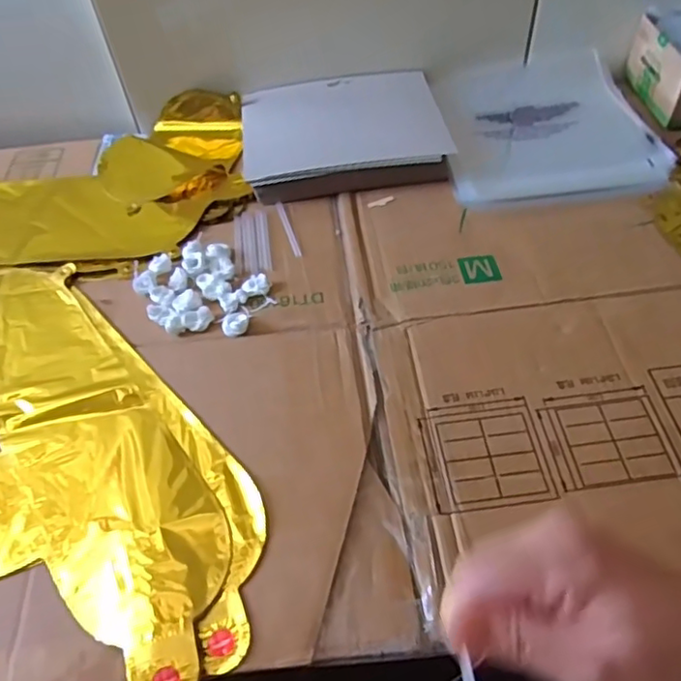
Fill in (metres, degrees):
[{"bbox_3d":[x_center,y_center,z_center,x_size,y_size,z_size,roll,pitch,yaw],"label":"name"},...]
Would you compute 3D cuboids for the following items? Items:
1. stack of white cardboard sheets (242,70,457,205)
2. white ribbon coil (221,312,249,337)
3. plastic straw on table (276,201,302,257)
[{"bbox_3d":[0.002,-0.221,0.639,0.200,0.025,0.164,-8,53,-3],"label":"stack of white cardboard sheets"},{"bbox_3d":[-0.087,-0.014,0.502,0.021,0.007,0.022,-1,53,2],"label":"white ribbon coil"},{"bbox_3d":[-0.050,-0.108,0.582,0.008,0.004,0.079,-15,54,-9],"label":"plastic straw on table"}]

